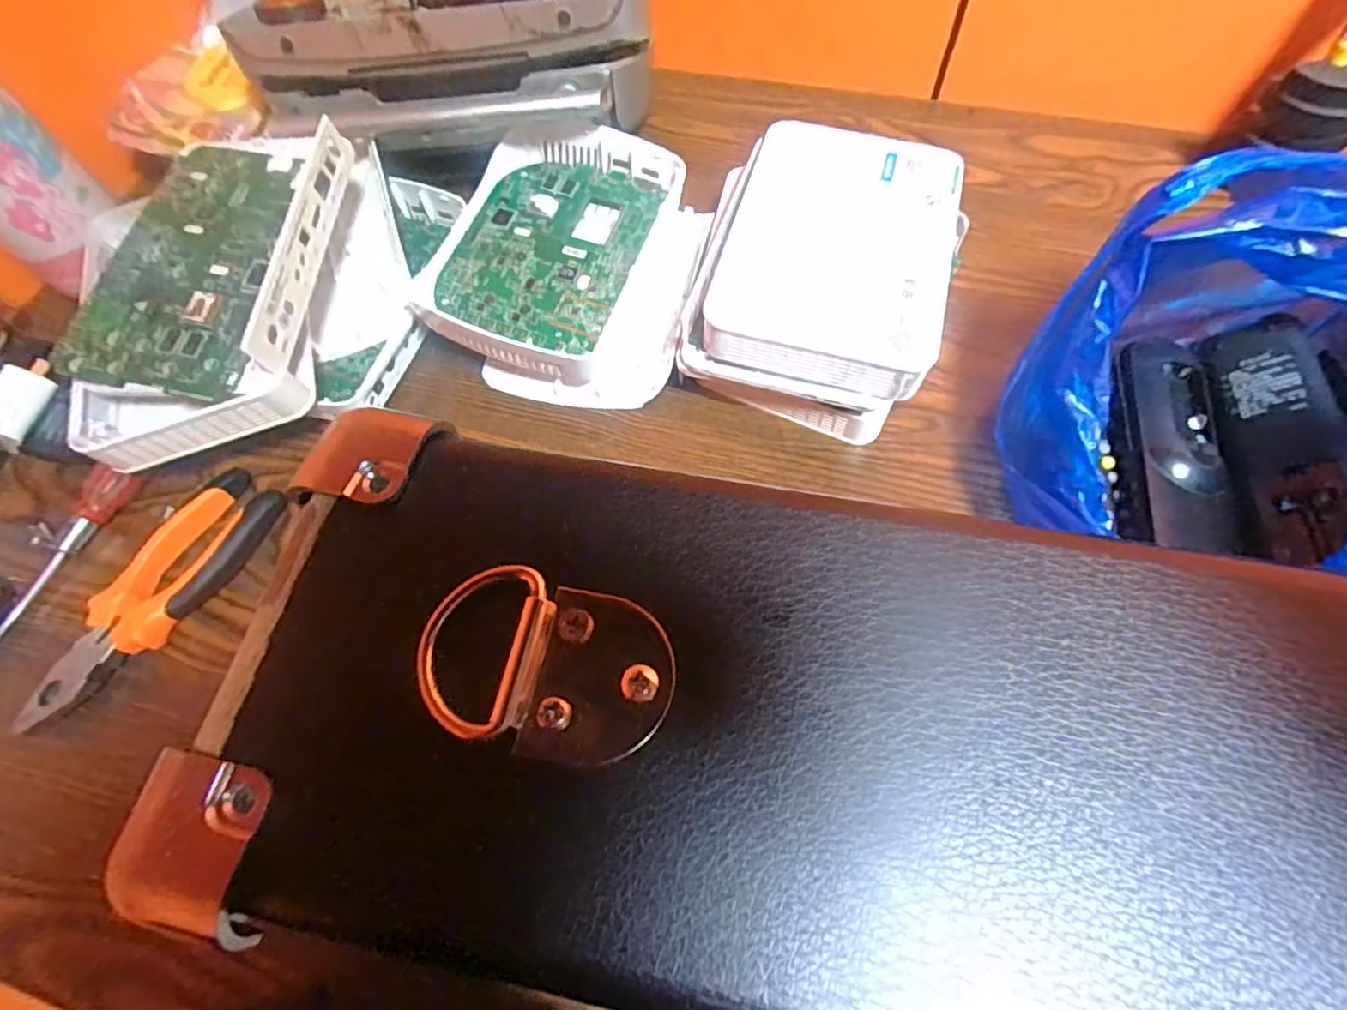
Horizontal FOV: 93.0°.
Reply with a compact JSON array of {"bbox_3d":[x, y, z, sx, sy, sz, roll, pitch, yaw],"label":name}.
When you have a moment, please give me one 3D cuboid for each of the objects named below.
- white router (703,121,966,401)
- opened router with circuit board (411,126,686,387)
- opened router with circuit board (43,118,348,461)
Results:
[{"bbox_3d":[0.096,-0.150,0.369,0.121,0.025,0.177,14,66,10],"label":"white router"},{"bbox_3d":[-0.075,-0.166,0.410,0.130,0.031,0.185,15,66,10],"label":"opened router with circuit board"},{"bbox_3d":[-0.272,-0.123,0.376,0.157,0.069,0.206,2,65,5],"label":"opened router with circuit board"}]

